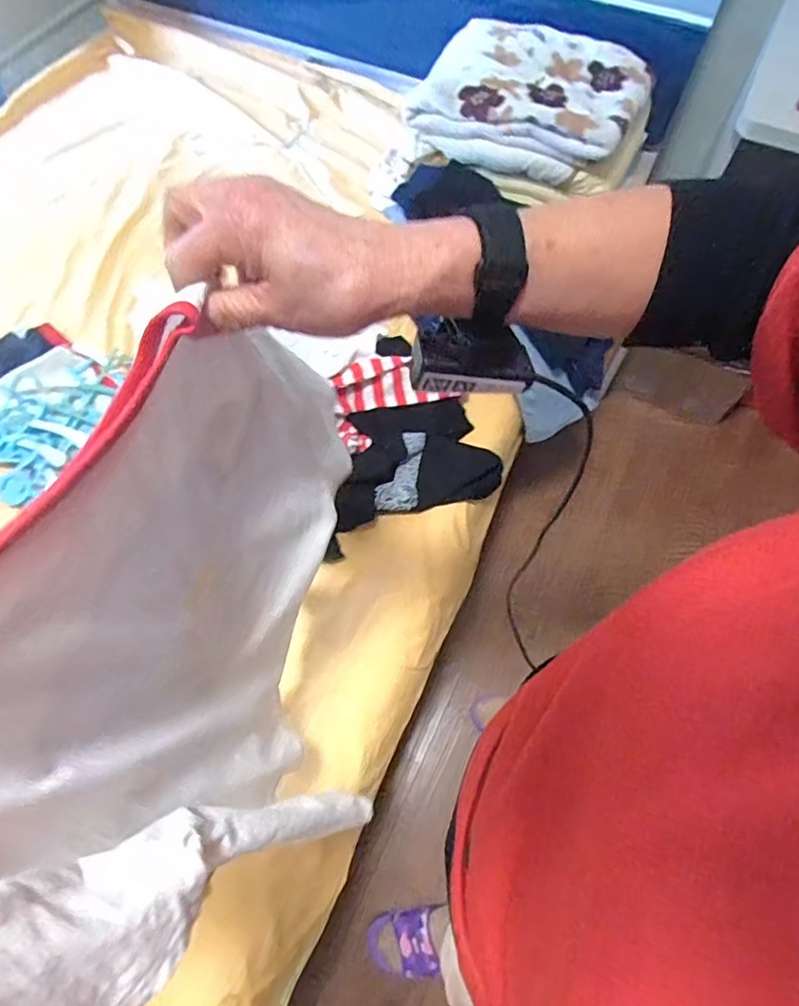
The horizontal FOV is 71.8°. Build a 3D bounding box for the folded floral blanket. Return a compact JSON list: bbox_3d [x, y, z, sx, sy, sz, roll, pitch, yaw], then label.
[{"bbox_3d":[0.240,-0.750,1.001,0.379,0.095,0.293,22,67,10],"label":"folded floral blanket"}]

